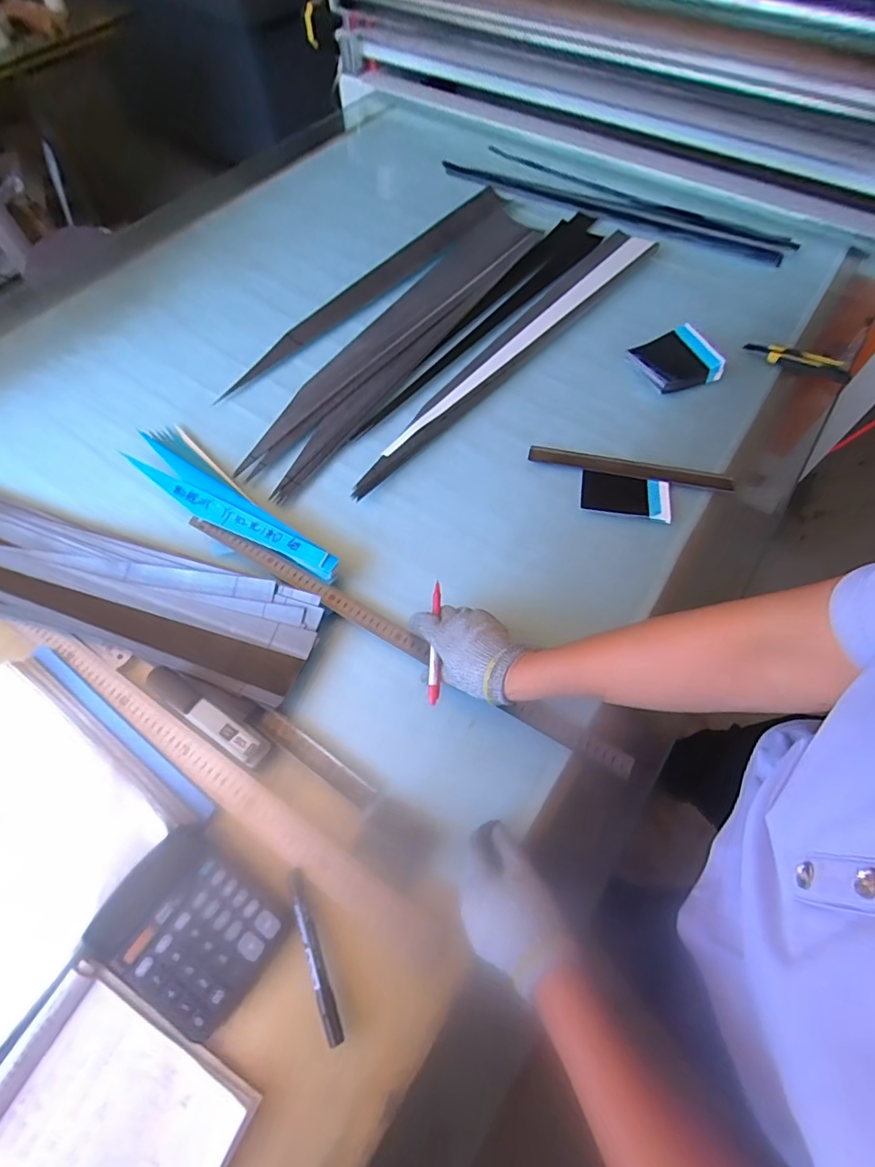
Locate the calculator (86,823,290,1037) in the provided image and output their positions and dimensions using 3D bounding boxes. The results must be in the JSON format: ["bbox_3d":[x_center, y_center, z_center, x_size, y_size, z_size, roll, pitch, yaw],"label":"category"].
[{"bbox_3d":[-0.226,0.312,0.462,0.143,0.031,0.119,30,64,17],"label":"calculator"}]

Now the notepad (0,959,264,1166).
[{"bbox_3d":[-0.263,0.429,0.405,0.194,0.022,0.140,26,63,15],"label":"notepad"}]

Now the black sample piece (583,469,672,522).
[{"bbox_3d":[0.268,-0.126,0.723,0.123,0.012,0.070,9,60,6],"label":"black sample piece"}]

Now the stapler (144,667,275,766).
[{"bbox_3d":[-0.247,0.142,0.549,0.152,0.052,0.032,28,64,16],"label":"stapler"}]

